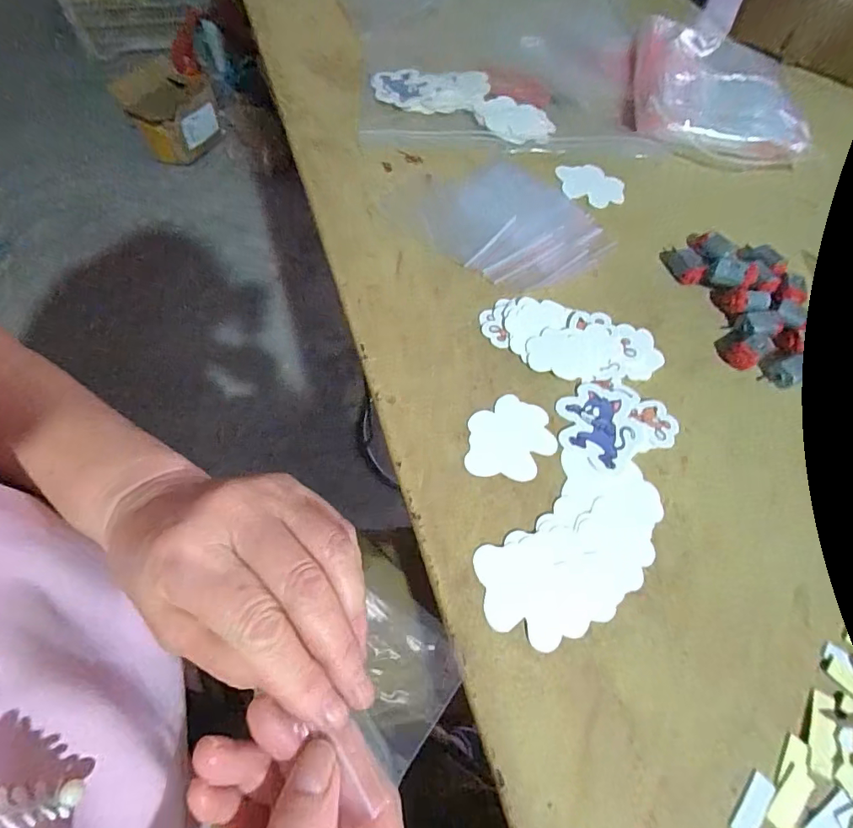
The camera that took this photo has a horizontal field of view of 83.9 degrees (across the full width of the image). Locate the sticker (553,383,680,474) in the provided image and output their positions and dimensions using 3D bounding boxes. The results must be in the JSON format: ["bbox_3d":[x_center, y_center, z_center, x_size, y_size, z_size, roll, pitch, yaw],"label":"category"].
[{"bbox_3d":[0.122,0.005,0.311,0.073,0.004,0.057,-23,65,-14],"label":"sticker"}]

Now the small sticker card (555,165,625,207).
[{"bbox_3d":[0.149,-0.206,0.428,0.059,0.004,0.052,1,63,-8],"label":"small sticker card"}]

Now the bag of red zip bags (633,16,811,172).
[{"bbox_3d":[0.288,-0.326,0.478,0.159,0.036,0.178,9,61,3],"label":"bag of red zip bags"}]

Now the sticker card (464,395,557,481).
[{"bbox_3d":[0.055,0.014,0.304,0.054,0.004,0.057,7,61,1],"label":"sticker card"}]

